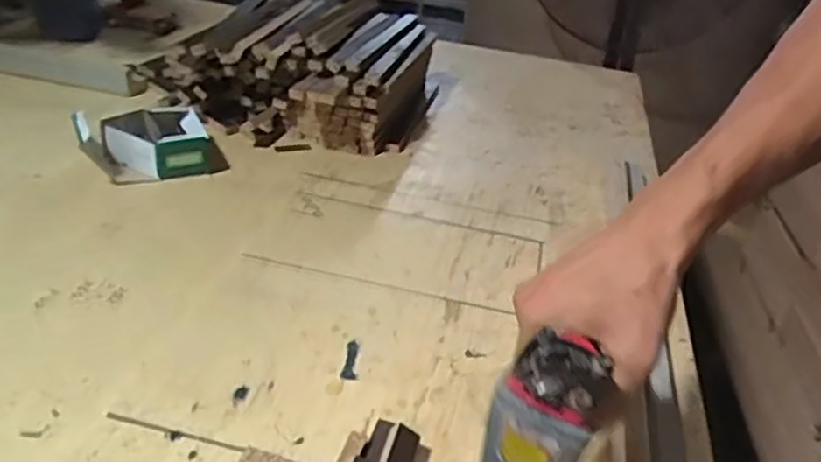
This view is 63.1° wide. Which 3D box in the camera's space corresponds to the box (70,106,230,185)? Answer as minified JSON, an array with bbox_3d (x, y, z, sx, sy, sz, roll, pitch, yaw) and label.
[{"bbox_3d":[-0.325,-0.111,0.838,0.167,0.065,0.115,-14,36,-30],"label":"box"}]

